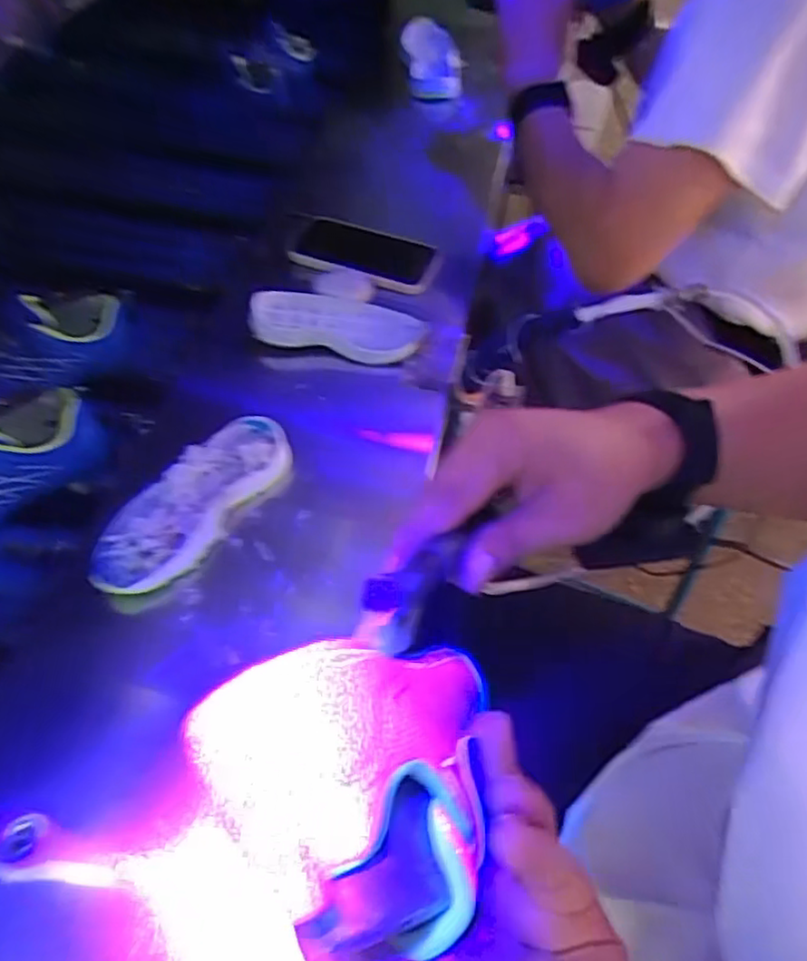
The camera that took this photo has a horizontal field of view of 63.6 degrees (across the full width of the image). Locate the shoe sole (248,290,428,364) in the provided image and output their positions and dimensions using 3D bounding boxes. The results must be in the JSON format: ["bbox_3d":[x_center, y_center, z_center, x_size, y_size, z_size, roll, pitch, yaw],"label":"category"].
[{"bbox_3d":[-0.062,-0.155,0.624,0.161,0.017,0.073,11,57,4],"label":"shoe sole"}]

